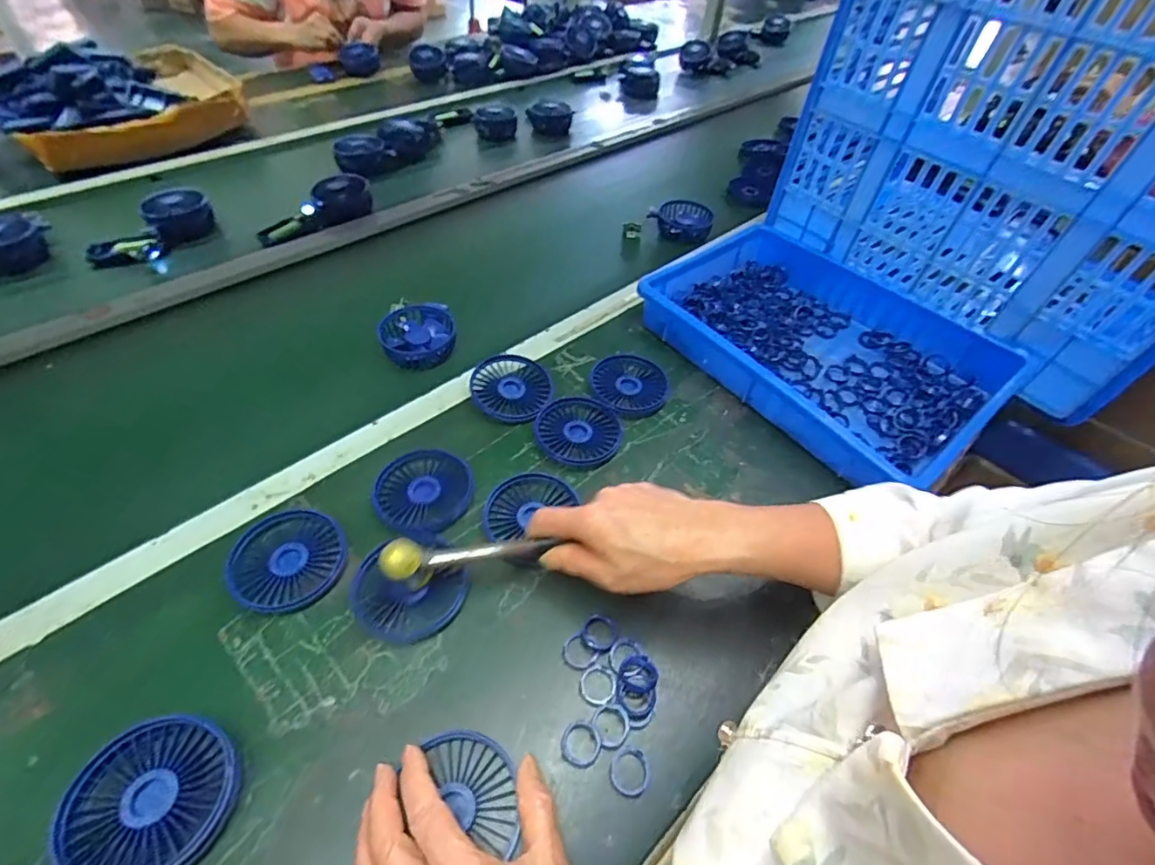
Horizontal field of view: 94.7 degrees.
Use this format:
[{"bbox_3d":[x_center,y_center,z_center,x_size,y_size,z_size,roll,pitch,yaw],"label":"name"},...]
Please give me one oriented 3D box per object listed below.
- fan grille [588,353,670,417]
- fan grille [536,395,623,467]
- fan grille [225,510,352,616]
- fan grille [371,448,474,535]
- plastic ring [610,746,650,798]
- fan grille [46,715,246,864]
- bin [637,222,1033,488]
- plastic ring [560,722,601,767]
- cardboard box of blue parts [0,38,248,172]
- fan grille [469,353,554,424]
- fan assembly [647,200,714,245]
[{"bbox_3d":[0.058,-0.055,0.593,0.084,0.010,0.083,2,49,-2],"label":"fan grille"},{"bbox_3d":[0.001,0.000,0.546,0.085,0.014,0.086,2,49,-2],"label":"fan grille"},{"bbox_3d":[-0.235,0.105,0.437,0.082,0.020,0.086,2,49,-2],"label":"fan grille"},{"bbox_3d":[-0.139,0.053,0.487,0.078,0.021,0.084,2,49,-2],"label":"fan grille"},{"bbox_3d":[0.036,0.233,0.366,0.028,0.004,0.029,2,49,-2],"label":"plastic ring"},{"bbox_3d":[-0.260,0.225,0.326,0.081,0.026,0.086,2,49,-2],"label":"fan grille"},{"bbox_3d":[0.273,-0.100,0.614,0.245,0.067,0.359,-33,58,-28],"label":"bin"},{"bbox_3d":[0.001,0.221,0.376,0.026,0.004,0.027,2,49,-2],"label":"plastic ring"},{"bbox_3d":[-0.831,-0.583,0.944,0.402,0.125,0.229,-31,57,-27],"label":"cardboard box of blue parts"},{"bbox_3d":[-0.073,-0.047,0.577,0.087,0.021,0.085,2,49,-2],"label":"fan grille"},{"bbox_3d":[0.166,-0.341,0.863,0.098,0.037,0.080,10,49,5],"label":"fan assembly"}]

